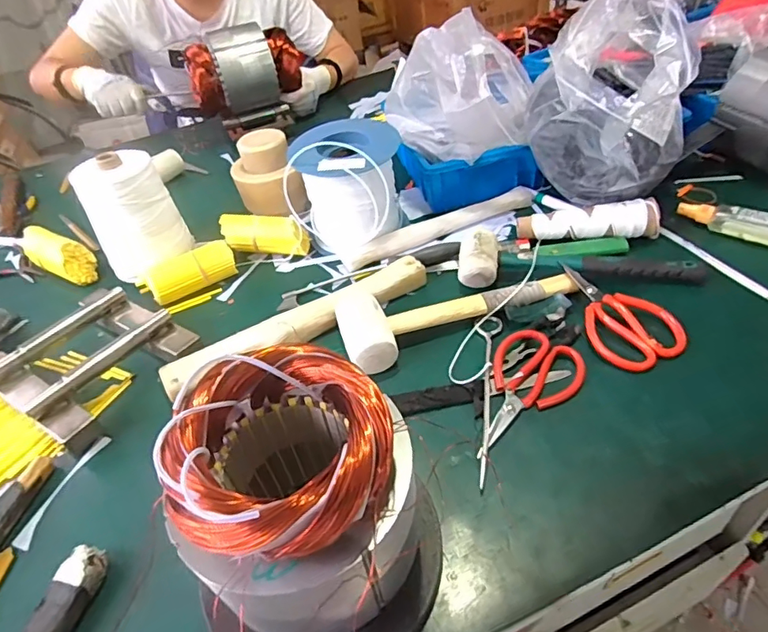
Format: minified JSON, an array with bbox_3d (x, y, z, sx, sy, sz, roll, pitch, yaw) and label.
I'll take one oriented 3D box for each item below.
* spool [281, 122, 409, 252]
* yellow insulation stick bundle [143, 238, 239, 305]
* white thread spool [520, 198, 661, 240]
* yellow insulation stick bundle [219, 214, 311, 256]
[{"bbox_3d":[-0.053,-0.185,0.720,0.146,0.133,0.129,9,47,16],"label":"spool"},{"bbox_3d":[-0.263,-0.062,0.706,0.115,0.043,0.040,-25,47,-18],"label":"yellow insulation stick bundle"},{"bbox_3d":[0.271,-0.128,0.685,0.178,0.042,0.043,1,45,8],"label":"white thread spool"},{"bbox_3d":[-0.176,-0.120,0.751,0.129,0.042,0.047,2,45,9],"label":"yellow insulation stick bundle"}]

